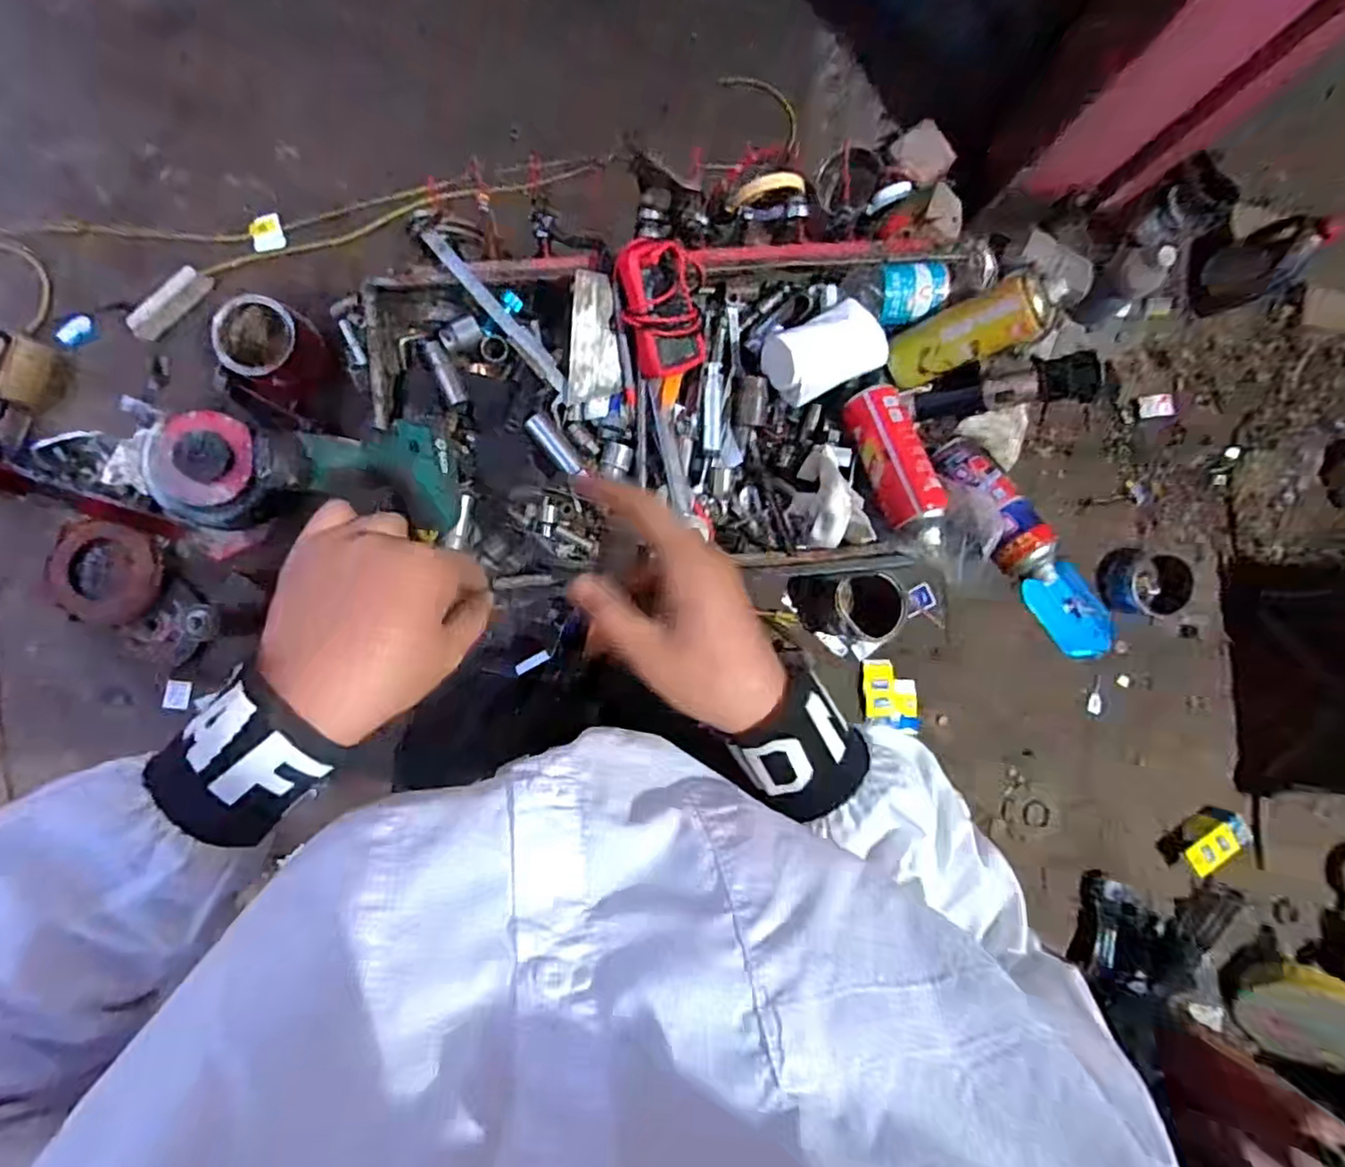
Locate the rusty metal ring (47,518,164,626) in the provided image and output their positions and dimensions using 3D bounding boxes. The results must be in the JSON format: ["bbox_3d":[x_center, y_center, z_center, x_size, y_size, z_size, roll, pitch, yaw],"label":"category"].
[{"bbox_3d":[-1.129,-0.019,1.313,0.237,0.029,0.192,-42,112,10],"label":"rusty metal ring"}]

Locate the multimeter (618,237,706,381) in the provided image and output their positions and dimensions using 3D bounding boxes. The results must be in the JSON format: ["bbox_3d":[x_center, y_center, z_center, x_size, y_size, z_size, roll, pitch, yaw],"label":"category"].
[{"bbox_3d":[-0.009,-0.303,0.727,0.088,0.046,0.139,-27,124,-21],"label":"multimeter"}]

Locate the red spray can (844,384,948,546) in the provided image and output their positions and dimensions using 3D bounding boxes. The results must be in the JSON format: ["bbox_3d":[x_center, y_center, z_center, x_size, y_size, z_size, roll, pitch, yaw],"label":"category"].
[{"bbox_3d":[0.250,-0.132,0.736,0.062,0.061,0.186,-16,90,-7],"label":"red spray can"}]

